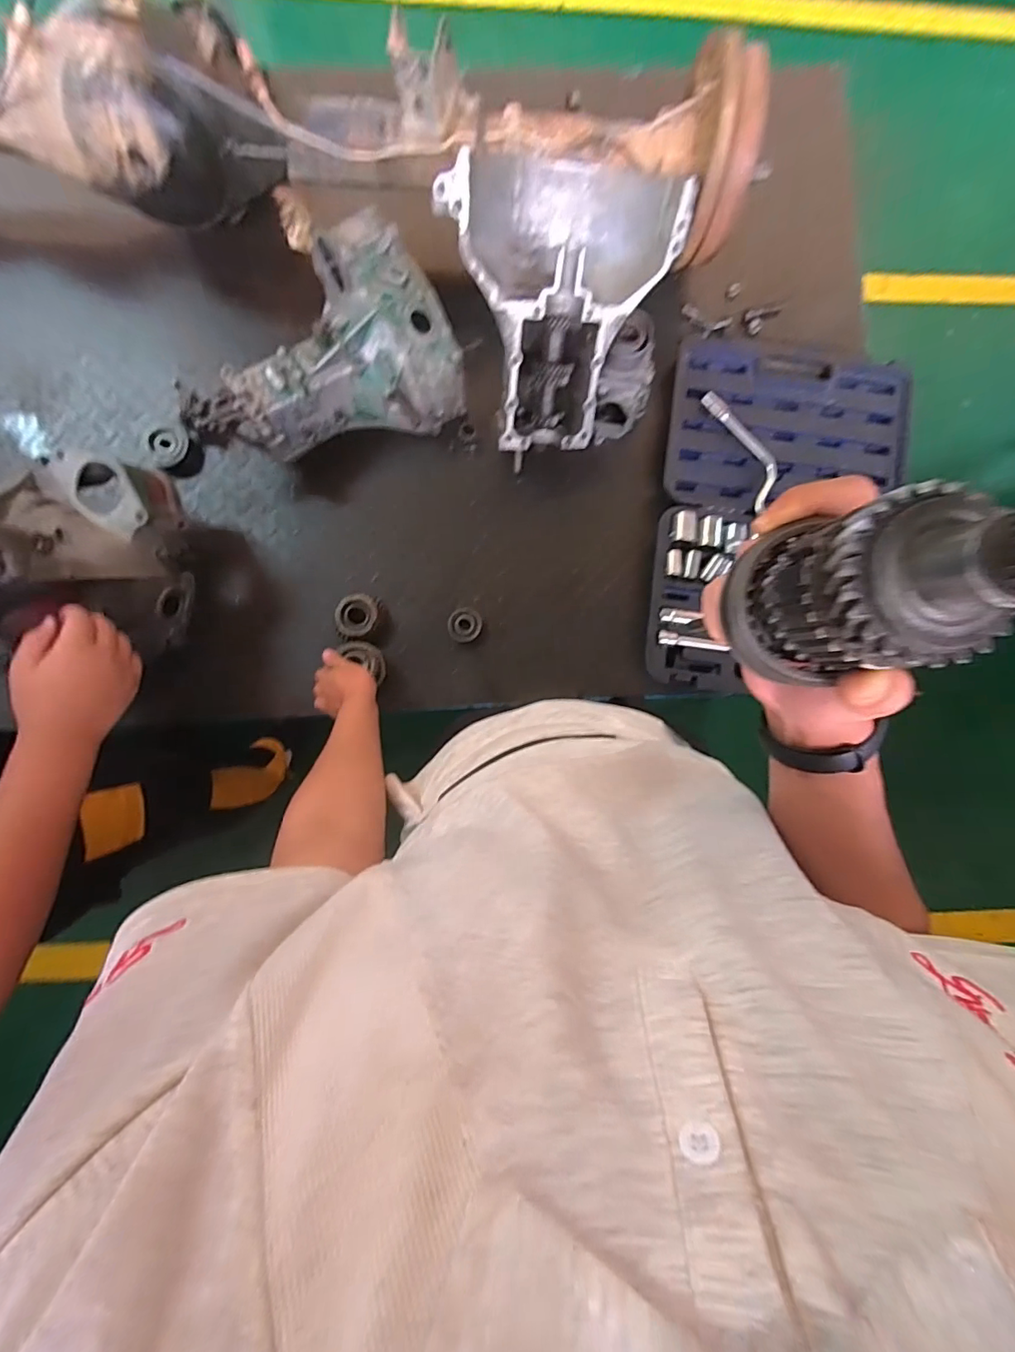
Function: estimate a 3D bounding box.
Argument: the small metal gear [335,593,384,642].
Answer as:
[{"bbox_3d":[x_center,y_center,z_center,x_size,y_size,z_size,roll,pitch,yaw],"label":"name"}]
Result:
[{"bbox_3d":[-0.220,-0.086,0.761,0.074,0.040,0.074,-5,88,-3],"label":"small metal gear"}]

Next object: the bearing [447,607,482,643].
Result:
[{"bbox_3d":[-0.065,-0.078,0.773,0.050,0.018,0.053,-5,88,-3],"label":"bearing"}]

